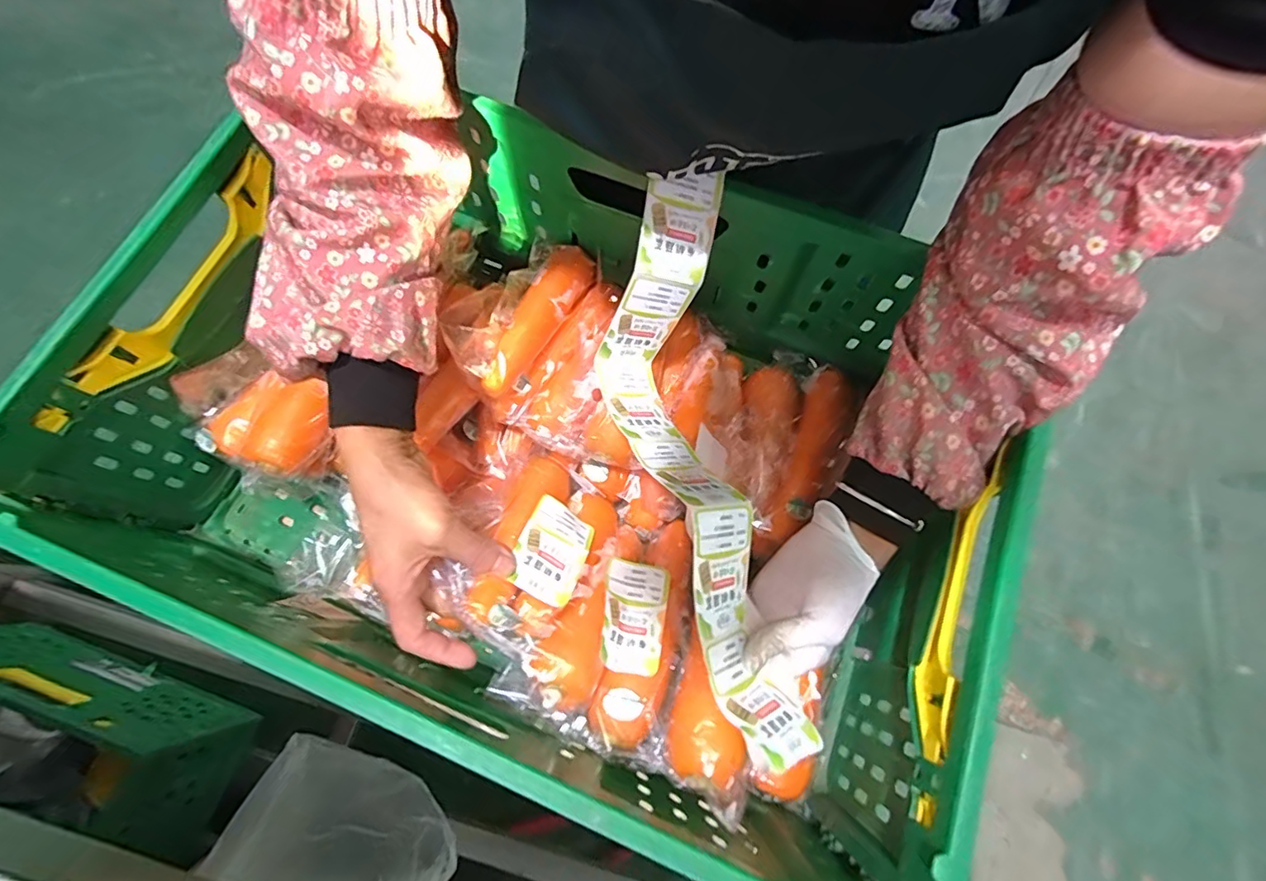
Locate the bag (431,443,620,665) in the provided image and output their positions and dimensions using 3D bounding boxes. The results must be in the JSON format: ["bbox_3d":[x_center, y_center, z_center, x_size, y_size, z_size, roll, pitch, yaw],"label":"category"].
[{"bbox_3d":[-0.074,0.073,0.410,0.091,0.046,0.121,36,39,-2],"label":"bag"}]

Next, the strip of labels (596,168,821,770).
[{"bbox_3d":[0.040,0.014,0.373,0.095,0.111,0.364,-10,76,-4],"label":"strip of labels"}]

